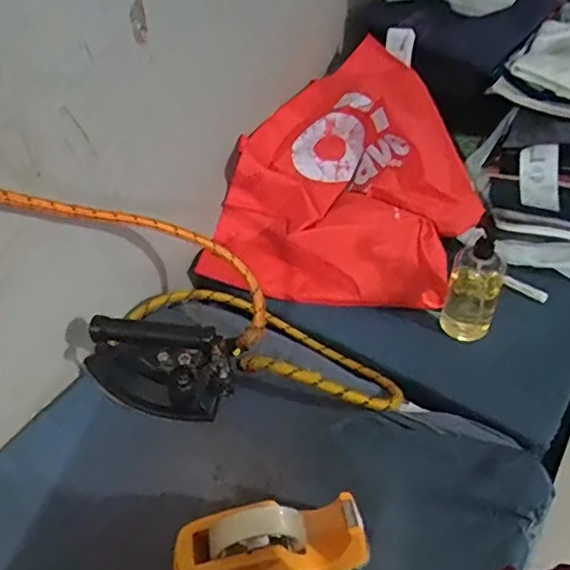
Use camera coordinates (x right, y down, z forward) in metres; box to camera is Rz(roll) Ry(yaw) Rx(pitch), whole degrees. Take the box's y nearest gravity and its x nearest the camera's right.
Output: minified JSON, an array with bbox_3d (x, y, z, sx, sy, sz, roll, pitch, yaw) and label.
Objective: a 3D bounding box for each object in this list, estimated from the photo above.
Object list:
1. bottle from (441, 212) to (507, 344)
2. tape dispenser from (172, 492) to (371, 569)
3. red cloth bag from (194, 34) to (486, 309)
[{"bbox_3d":[0.278,-0.014,0.845,0.074,0.208,0.069,17,49,17],"label":"bottle"},{"bbox_3d":[-0.014,0.275,0.607,0.193,0.104,0.064,-8,47,-6],"label":"tape dispenser"},{"bbox_3d":[0.125,-0.161,0.980,0.371,0.112,0.461,26,81,7],"label":"red cloth bag"}]

